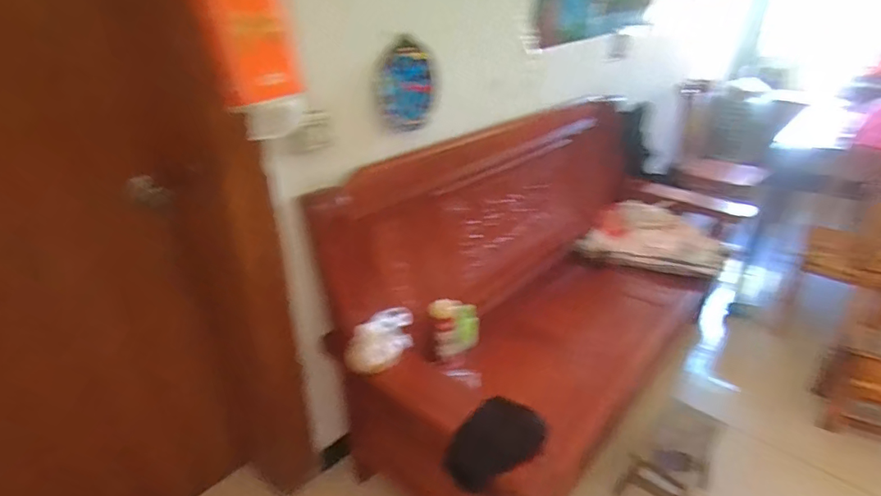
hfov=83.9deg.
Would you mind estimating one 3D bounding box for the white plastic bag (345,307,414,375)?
[{"bbox_3d":[-0.146,0.238,1.286,0.094,0.102,0.230,16,33,27],"label":"white plastic bag"}]

